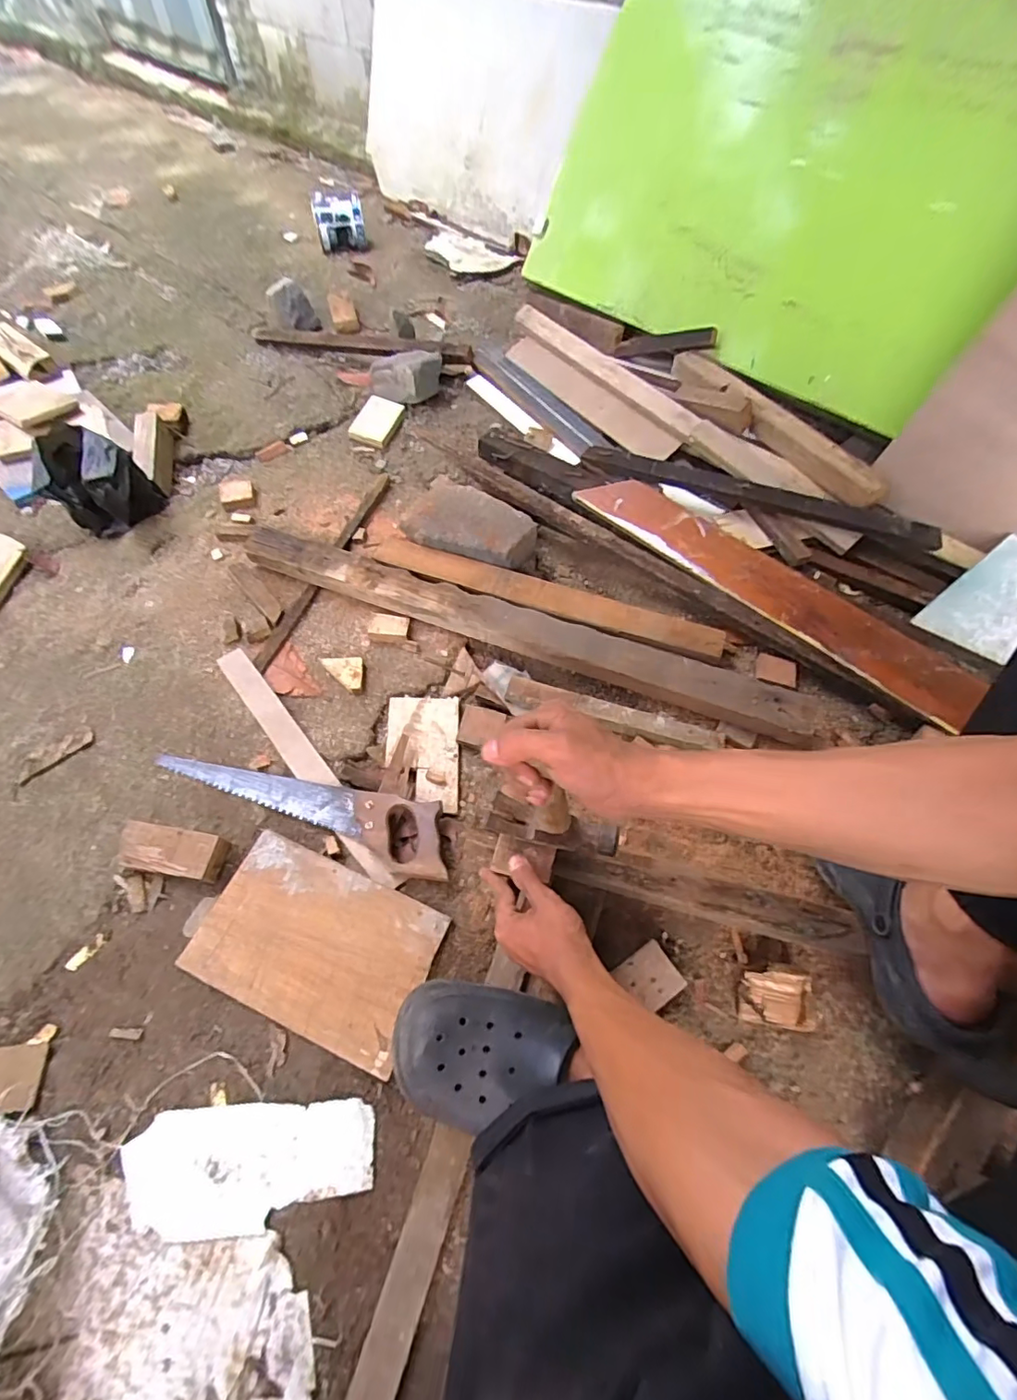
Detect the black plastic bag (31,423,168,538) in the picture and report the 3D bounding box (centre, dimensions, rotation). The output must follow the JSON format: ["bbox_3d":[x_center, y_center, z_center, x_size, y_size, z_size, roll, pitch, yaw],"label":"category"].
[{"bbox_3d":[-0.684,-0.362,0.916,0.130,0.144,0.125,-11,62,-8],"label":"black plastic bag"}]

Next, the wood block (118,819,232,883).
[{"bbox_3d":[-0.411,0.187,0.673,0.126,0.038,0.055,9,61,3],"label":"wood block"}]

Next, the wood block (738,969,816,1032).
[{"bbox_3d":[0.296,0.333,0.613,0.069,0.038,0.054,8,61,3],"label":"wood block"}]

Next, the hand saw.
[{"bbox_3d":[-0.271,0.136,0.711,0.411,0.030,0.091,14,61,6],"label":"hand saw"}]

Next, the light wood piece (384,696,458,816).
[{"bbox_3d":[-0.122,0.071,0.776,0.100,0.015,0.170,-1,61,-2],"label":"light wood piece"}]

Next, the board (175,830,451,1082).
[{"bbox_3d":[-0.222,0.283,0.640,0.261,0.017,0.170,21,62,10],"label":"board"}]

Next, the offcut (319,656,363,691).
[{"bbox_3d":[-0.241,-0.048,0.824,0.077,0.017,0.046,39,67,18],"label":"offcut"}]

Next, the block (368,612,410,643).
[{"bbox_3d":[-0.187,-0.114,0.855,0.060,0.024,0.043,7,61,2],"label":"block"}]

